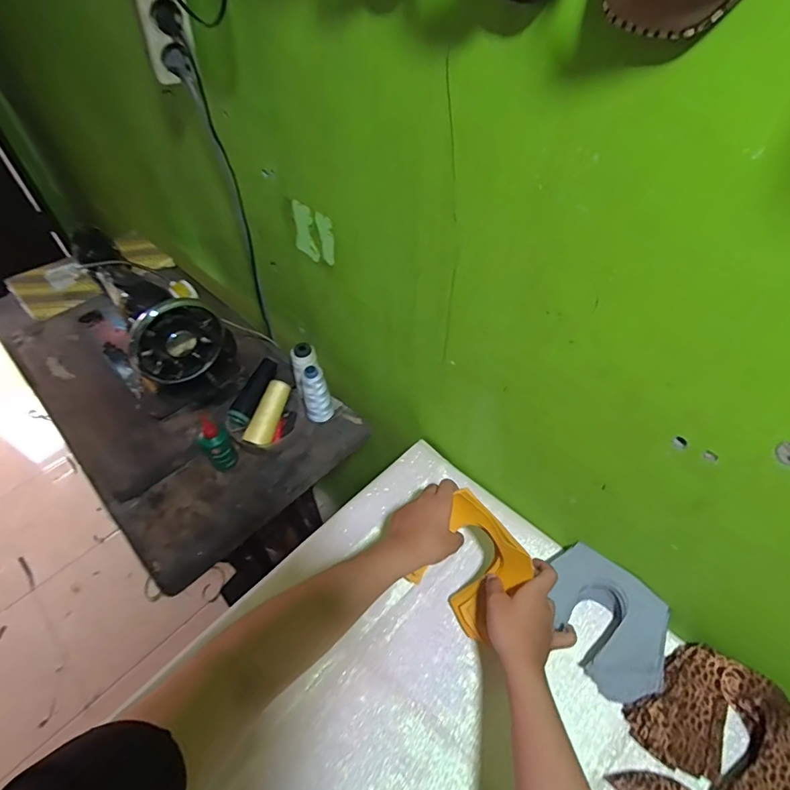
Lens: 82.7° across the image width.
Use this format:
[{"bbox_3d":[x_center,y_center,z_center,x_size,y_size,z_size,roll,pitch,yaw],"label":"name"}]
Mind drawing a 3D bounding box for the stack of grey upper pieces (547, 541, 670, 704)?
[{"bbox_3d":[0.256,0.274,0.551,0.114,0.051,0.153,-35,58,-25],"label":"stack of grey upper pieces"}]

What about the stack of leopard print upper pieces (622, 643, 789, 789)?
[{"bbox_3d":[0.362,0.367,0.479,0.141,0.037,0.164,-36,58,-25],"label":"stack of leopard print upper pieces"}]

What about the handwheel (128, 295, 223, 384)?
[{"bbox_3d":[-0.329,-0.082,0.681,0.131,0.138,0.027,-36,58,-26],"label":"handwheel"}]

